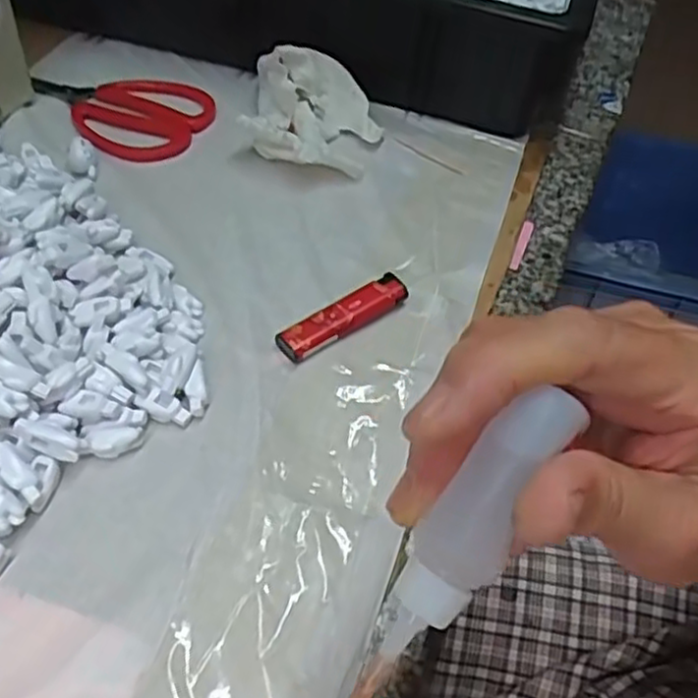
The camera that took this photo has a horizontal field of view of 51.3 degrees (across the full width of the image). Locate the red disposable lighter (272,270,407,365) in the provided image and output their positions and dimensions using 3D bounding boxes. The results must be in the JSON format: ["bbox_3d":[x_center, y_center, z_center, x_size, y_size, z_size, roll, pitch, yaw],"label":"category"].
[{"bbox_3d":[-0.002,-0.017,0.378,0.075,0.010,0.019,-29,58,-27],"label":"red disposable lighter"}]

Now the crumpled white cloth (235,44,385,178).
[{"bbox_3d":[-0.021,-0.155,0.471,0.084,0.039,0.108,2,49,-5],"label":"crumpled white cloth"}]

